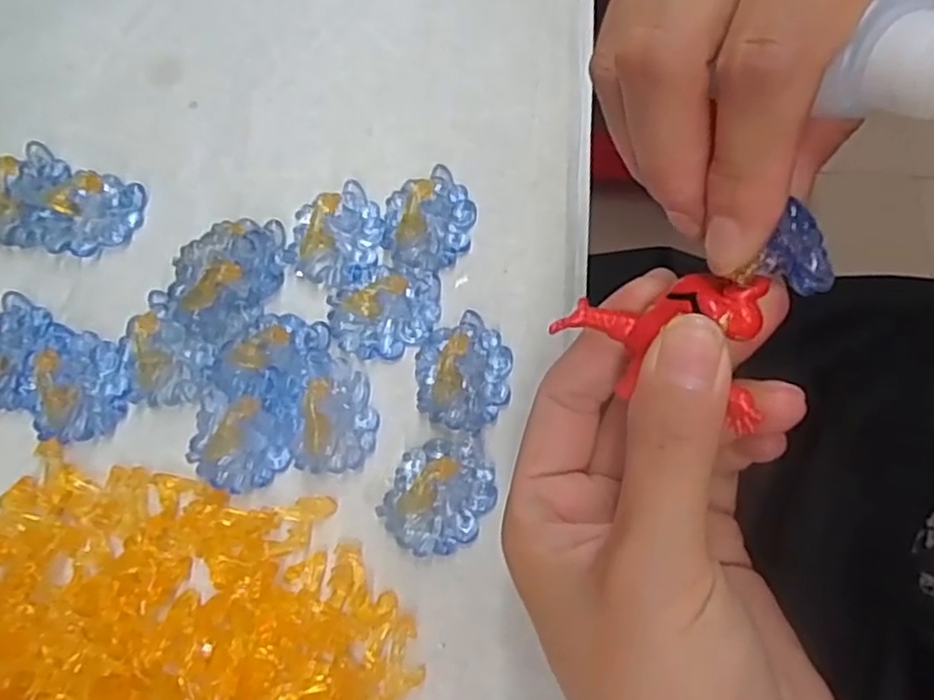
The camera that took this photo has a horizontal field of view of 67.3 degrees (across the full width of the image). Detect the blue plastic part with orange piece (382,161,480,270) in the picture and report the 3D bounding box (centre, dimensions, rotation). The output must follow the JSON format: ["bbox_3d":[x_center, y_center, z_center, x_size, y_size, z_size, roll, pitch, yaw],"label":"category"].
[{"bbox_3d":[-0.013,-0.046,0.244,0.030,0.006,0.038,8,72,2],"label":"blue plastic part with orange piece"}]

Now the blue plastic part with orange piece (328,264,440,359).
[{"bbox_3d":[-0.027,-0.014,0.233,0.035,0.006,0.031,-1,72,-1],"label":"blue plastic part with orange piece"}]

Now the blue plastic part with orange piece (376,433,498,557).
[{"bbox_3d":[-0.008,0.043,0.213,0.030,0.011,0.038,23,73,7],"label":"blue plastic part with orange piece"}]

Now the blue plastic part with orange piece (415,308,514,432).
[{"bbox_3d":[-0.001,0.007,0.227,0.030,0.005,0.038,6,72,1],"label":"blue plastic part with orange piece"}]

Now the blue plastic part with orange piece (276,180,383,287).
[{"bbox_3d":[-0.045,-0.041,0.241,0.031,0.008,0.037,14,72,4],"label":"blue plastic part with orange piece"}]

